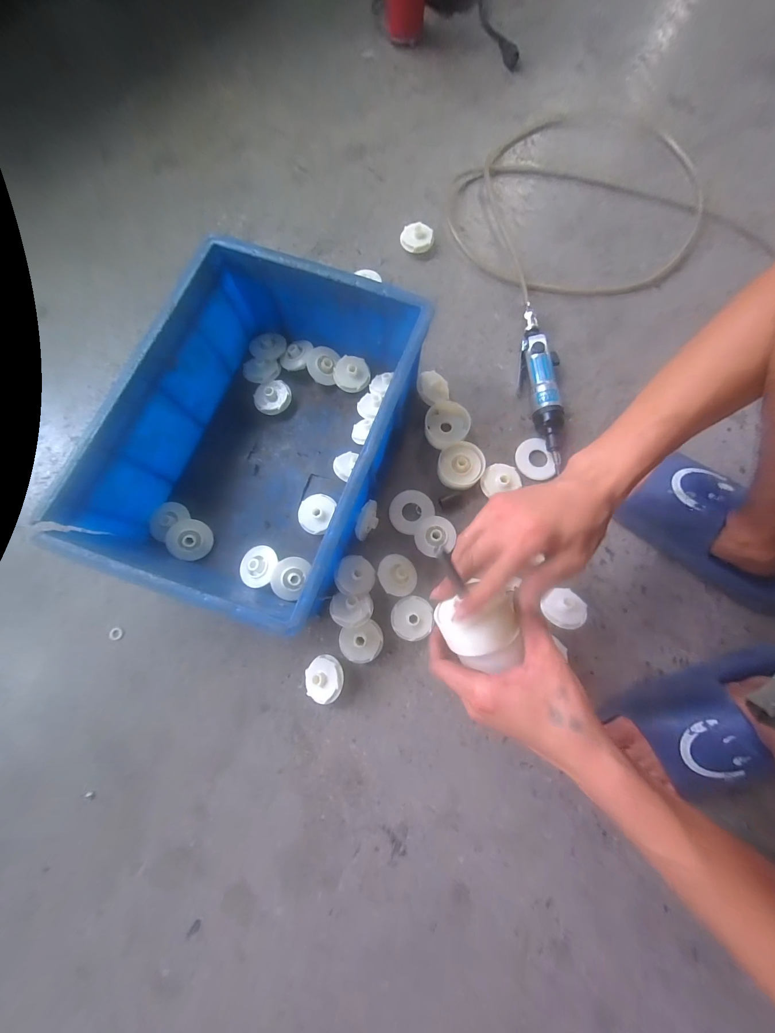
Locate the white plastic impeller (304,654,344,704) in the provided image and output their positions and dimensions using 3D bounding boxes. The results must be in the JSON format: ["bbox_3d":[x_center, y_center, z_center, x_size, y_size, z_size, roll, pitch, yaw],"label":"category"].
[{"bbox_3d":[-0.080,0.200,0.426,0.053,0.019,0.053,-9,66,22],"label":"white plastic impeller"}]

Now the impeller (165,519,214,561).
[{"bbox_3d":[-0.267,0.031,0.471,0.055,0.020,0.055,1,86,-22],"label":"impeller"}]

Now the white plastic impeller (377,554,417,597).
[{"bbox_3d":[0.013,0.078,0.461,0.052,0.027,0.052,2,76,-10],"label":"white plastic impeller"}]

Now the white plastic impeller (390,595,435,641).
[{"bbox_3d":[0.032,0.131,0.453,0.051,0.031,0.053,0,78,1],"label":"white plastic impeller"}]

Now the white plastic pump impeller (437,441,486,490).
[{"bbox_3d":[0.103,-0.071,0.491,0.062,0.017,0.066,0,78,1],"label":"white plastic pump impeller"}]

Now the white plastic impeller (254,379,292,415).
[{"bbox_3d":[-0.168,-0.174,0.517,0.054,0.022,0.050,0,78,1],"label":"white plastic impeller"}]

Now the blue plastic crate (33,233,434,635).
[{"bbox_3d":[-0.150,-0.097,0.445,0.291,0.154,0.390,20,79,5],"label":"blue plastic crate"}]

